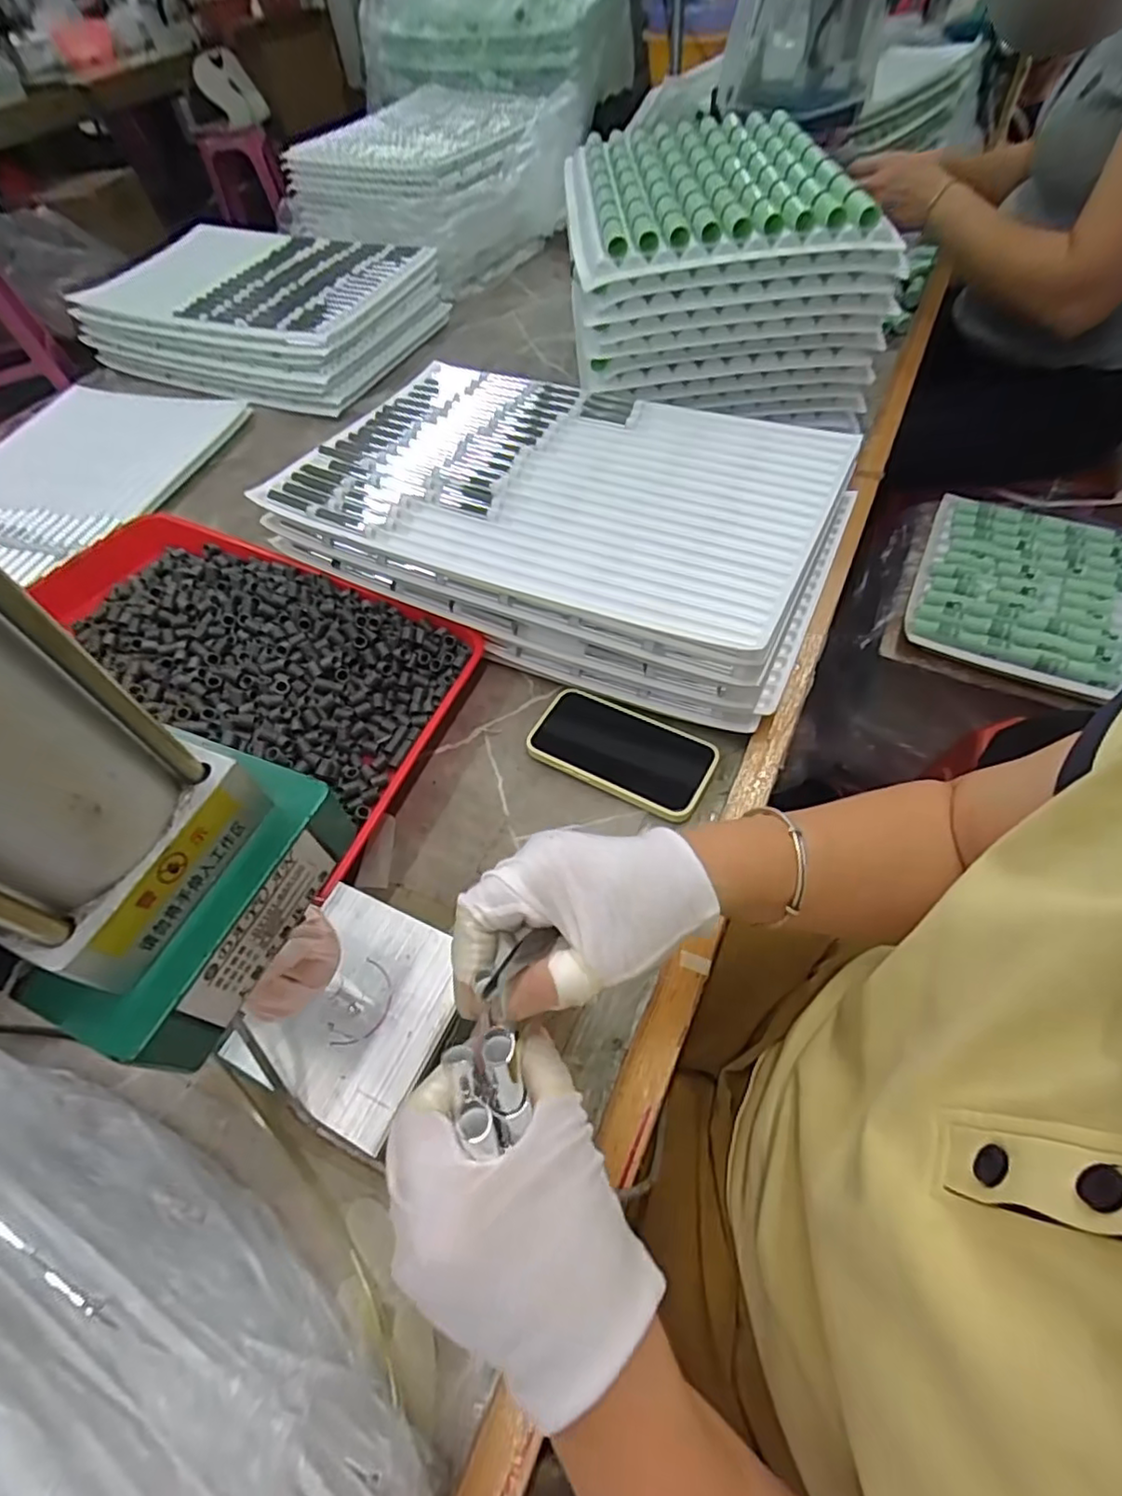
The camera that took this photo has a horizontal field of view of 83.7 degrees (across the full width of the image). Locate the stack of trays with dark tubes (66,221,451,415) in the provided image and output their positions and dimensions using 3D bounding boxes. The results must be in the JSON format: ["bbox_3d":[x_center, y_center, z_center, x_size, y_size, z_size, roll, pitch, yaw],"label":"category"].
[{"bbox_3d":[-0.485,-0.717,1.020,0.503,0.109,0.359,16,59,16],"label":"stack of trays with dark tubes"}]

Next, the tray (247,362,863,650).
[{"bbox_3d":[-0.003,-0.266,0.602,0.493,0.019,0.321,21,60,19],"label":"tray"}]

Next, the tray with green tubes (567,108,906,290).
[{"bbox_3d":[0.160,-0.651,0.720,0.307,0.051,0.423,-5,55,2],"label":"tray with green tubes"}]

